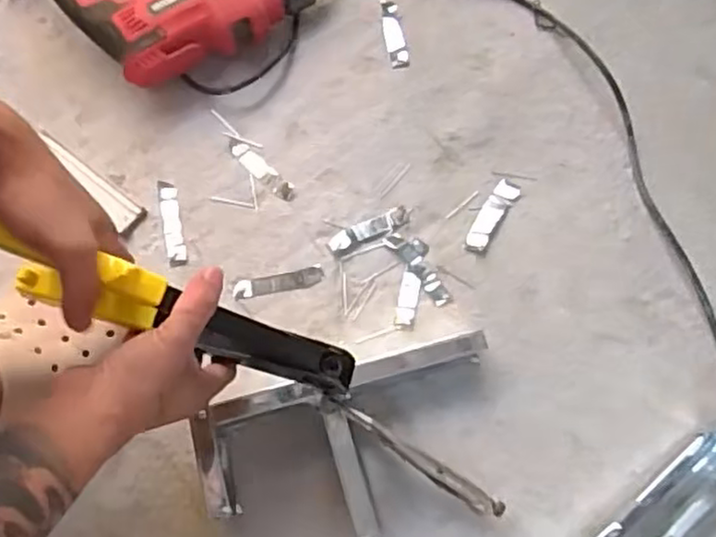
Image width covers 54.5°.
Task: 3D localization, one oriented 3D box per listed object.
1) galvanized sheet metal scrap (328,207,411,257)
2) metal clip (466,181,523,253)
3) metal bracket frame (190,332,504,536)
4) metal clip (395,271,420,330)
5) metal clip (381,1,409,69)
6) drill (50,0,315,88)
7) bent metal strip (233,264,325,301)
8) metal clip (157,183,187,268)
[{"bbox_3d":[0.012,-0.036,0.664,0.083,0.004,0.023,-25,72,-7],"label":"galvanized sheet metal scrap"},{"bbox_3d":[0.128,-0.050,0.664,0.024,0.006,0.082,31,75,11],"label":"metal clip"},{"bbox_3d":[0.000,0.153,0.564,0.247,0.057,0.140,-16,71,-4],"label":"metal bracket frame"},{"bbox_3d":[0.045,0.030,0.641,0.018,0.004,0.055,9,72,5],"label":"metal clip"},{"bbox_3d":[0.038,-0.250,0.743,0.019,0.006,0.085,-11,71,-2],"label":"metal clip"},{"bbox_3d":[-0.179,-0.306,0.728,0.253,0.067,0.206,-36,72,-12],"label":"drill"},{"bbox_3d":[-0.074,0.014,0.649,0.085,0.004,0.018,-12,71,-2],"label":"bent metal strip"},{"bbox_3d":[-0.179,-0.043,0.669,0.019,0.005,0.090,-14,71,-3],"label":"metal clip"}]

